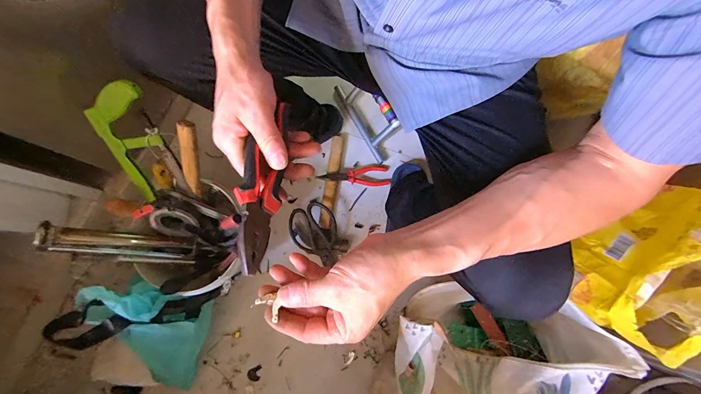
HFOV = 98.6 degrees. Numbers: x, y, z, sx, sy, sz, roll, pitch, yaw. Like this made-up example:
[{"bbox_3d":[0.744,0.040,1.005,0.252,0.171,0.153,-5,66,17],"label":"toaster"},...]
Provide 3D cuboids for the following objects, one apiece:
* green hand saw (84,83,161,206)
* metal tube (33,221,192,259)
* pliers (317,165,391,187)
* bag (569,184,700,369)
[{"bbox_3d":[-0.397,-0.093,0.543,0.098,0.227,0.033,13,36,1],"label":"green hand saw"},{"bbox_3d":[-0.429,0.091,0.571,0.236,0.042,0.051,11,77,-25],"label":"metal tube"},{"bbox_3d":[0.011,-0.053,0.776,0.188,0.017,0.054,-3,78,-18],"label":"pliers"},{"bbox_3d":[0.419,0.090,0.363,0.151,0.149,0.213,37,80,6],"label":"bag"}]

